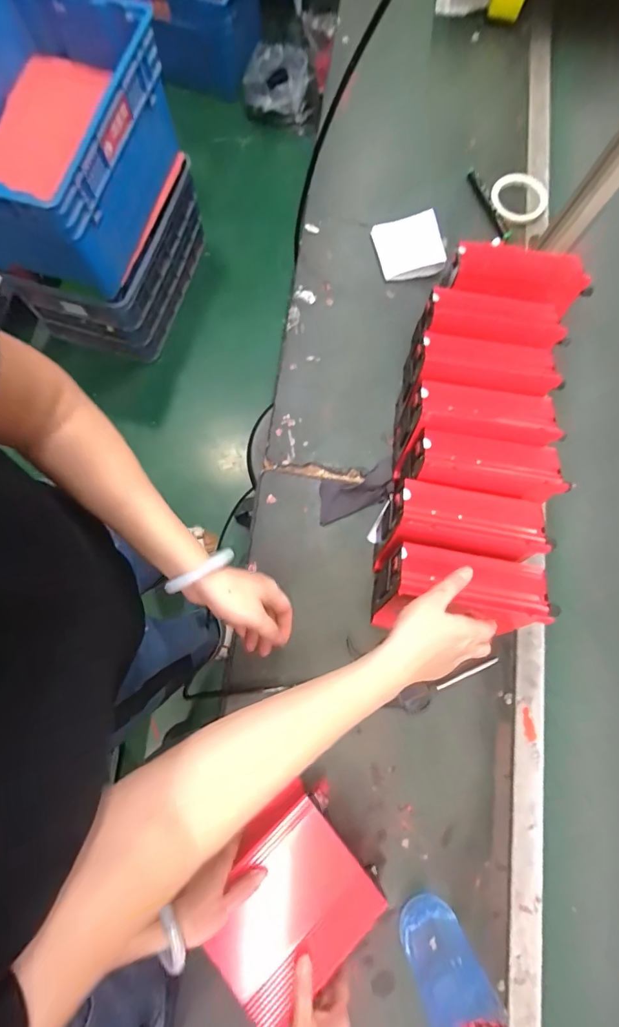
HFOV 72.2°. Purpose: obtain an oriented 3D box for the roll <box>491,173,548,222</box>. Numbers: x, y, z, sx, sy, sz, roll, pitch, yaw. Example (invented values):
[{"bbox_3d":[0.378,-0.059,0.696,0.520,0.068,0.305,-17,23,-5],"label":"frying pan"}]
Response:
[{"bbox_3d":[0.371,-0.558,0.748,0.095,0.014,0.089,0,78,-2],"label":"roll"}]

